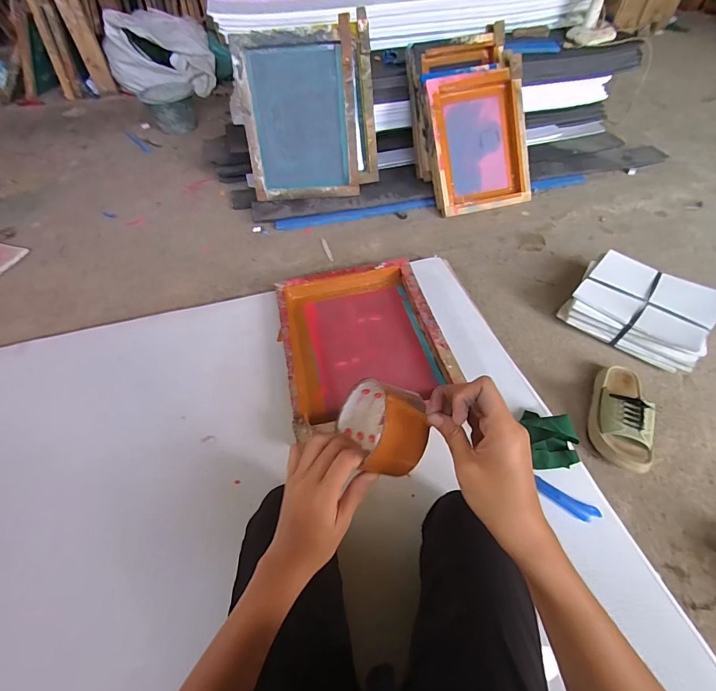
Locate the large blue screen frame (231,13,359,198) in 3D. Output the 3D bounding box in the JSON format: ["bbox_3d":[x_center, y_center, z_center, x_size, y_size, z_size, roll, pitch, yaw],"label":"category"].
[{"bbox_3d":[-0.185,-0.725,1.196,0.360,0.451,0.032,-6,28,-1],"label":"large blue screen frame"}]

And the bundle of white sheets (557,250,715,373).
[{"bbox_3d":[0.683,-0.089,0.904,0.284,0.102,0.233,32,62,21],"label":"bundle of white sheets"}]

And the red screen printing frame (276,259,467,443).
[{"bbox_3d":[0.006,-0.025,0.866,0.358,0.056,0.435,-11,55,-6],"label":"red screen printing frame"}]

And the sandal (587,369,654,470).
[{"bbox_3d":[0.536,0.131,0.743,0.101,0.078,0.229,20,58,15],"label":"sandal"}]

